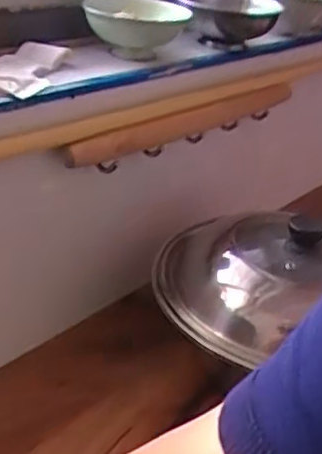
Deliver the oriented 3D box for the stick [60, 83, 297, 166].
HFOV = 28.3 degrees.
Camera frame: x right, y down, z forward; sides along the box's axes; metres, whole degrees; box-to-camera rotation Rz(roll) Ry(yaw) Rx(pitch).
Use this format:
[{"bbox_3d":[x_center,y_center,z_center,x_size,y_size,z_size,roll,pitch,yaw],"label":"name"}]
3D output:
[{"bbox_3d":[0.043,-0.133,0.794,0.017,0.032,0.405,27,35,33],"label":"stick"}]

